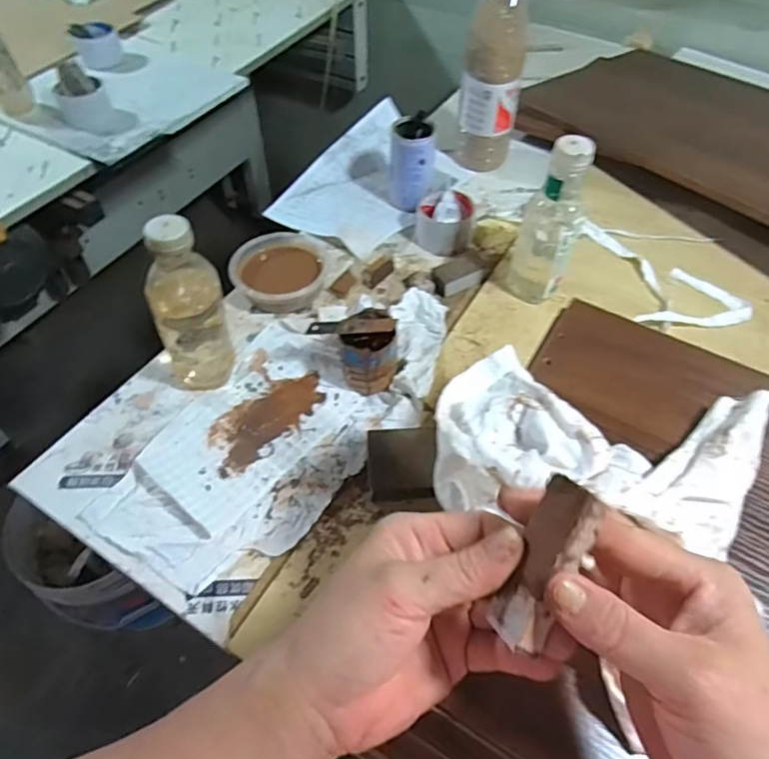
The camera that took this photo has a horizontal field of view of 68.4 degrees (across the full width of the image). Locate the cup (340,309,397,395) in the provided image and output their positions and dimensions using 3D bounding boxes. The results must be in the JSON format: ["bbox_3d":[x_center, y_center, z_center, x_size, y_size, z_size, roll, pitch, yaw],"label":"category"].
[{"bbox_3d":[-0.018,-0.032,0.651,0.063,0.072,0.073,-9,54,-6],"label":"cup"}]

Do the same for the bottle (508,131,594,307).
[{"bbox_3d":[0.195,-0.178,0.668,0.071,0.204,0.062,17,56,13],"label":"bottle"}]

